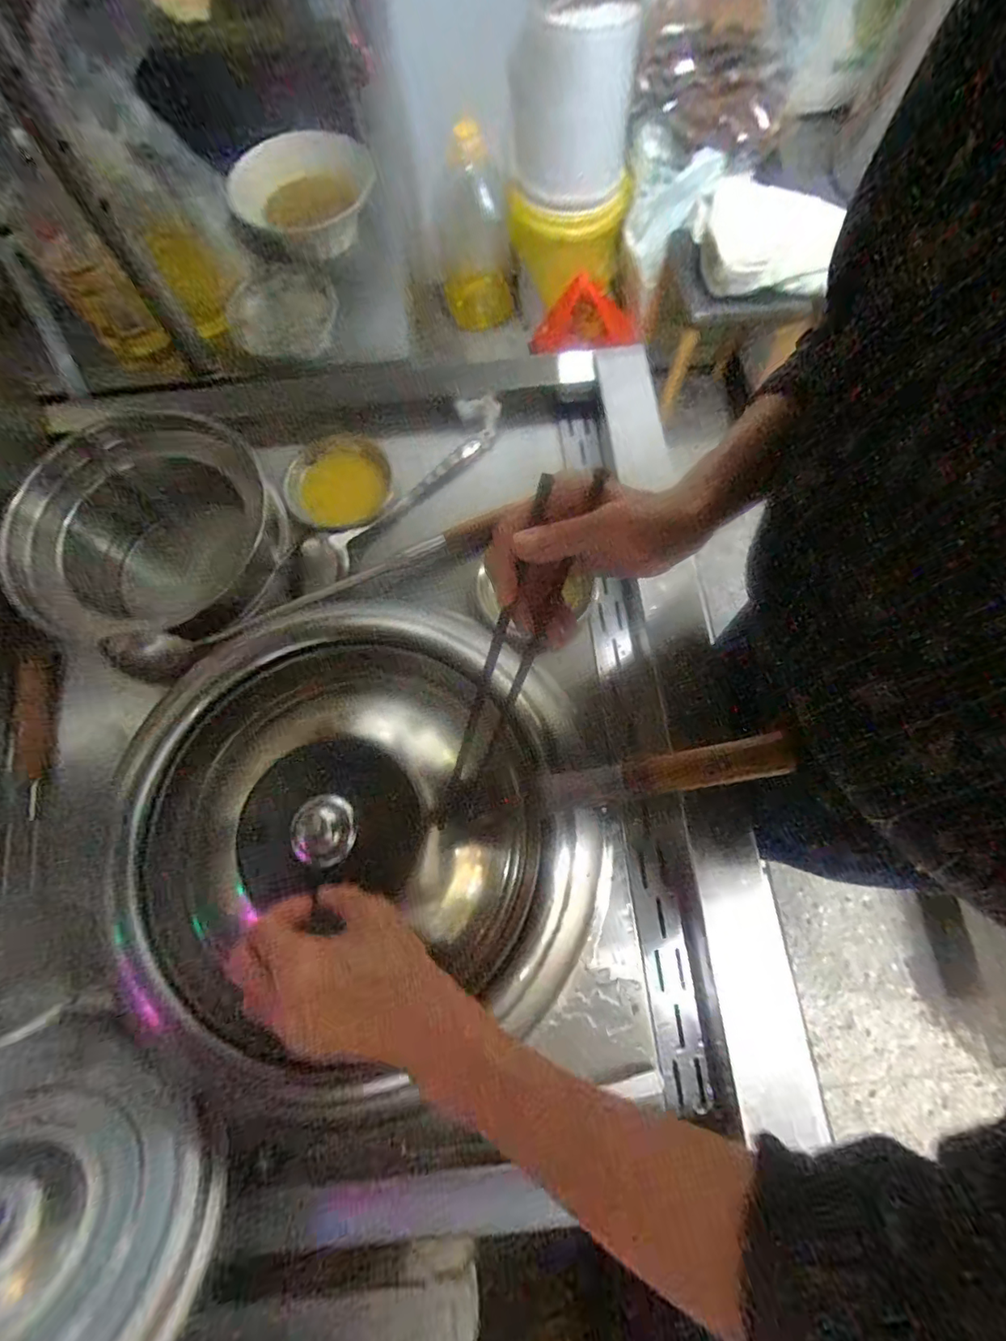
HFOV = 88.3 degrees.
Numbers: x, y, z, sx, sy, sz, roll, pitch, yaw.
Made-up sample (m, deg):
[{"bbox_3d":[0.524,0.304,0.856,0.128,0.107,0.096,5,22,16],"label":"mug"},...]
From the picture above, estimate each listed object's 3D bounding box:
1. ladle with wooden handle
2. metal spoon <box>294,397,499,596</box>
[{"bbox_3d":[-0.204,-0.101,0.625,0.502,0.074,0.063,-25,74,-6],"label":"ladle with wooden handle"},{"bbox_3d":[-0.136,-0.246,0.709,0.053,0.033,0.370,43,79,13],"label":"metal spoon"}]

